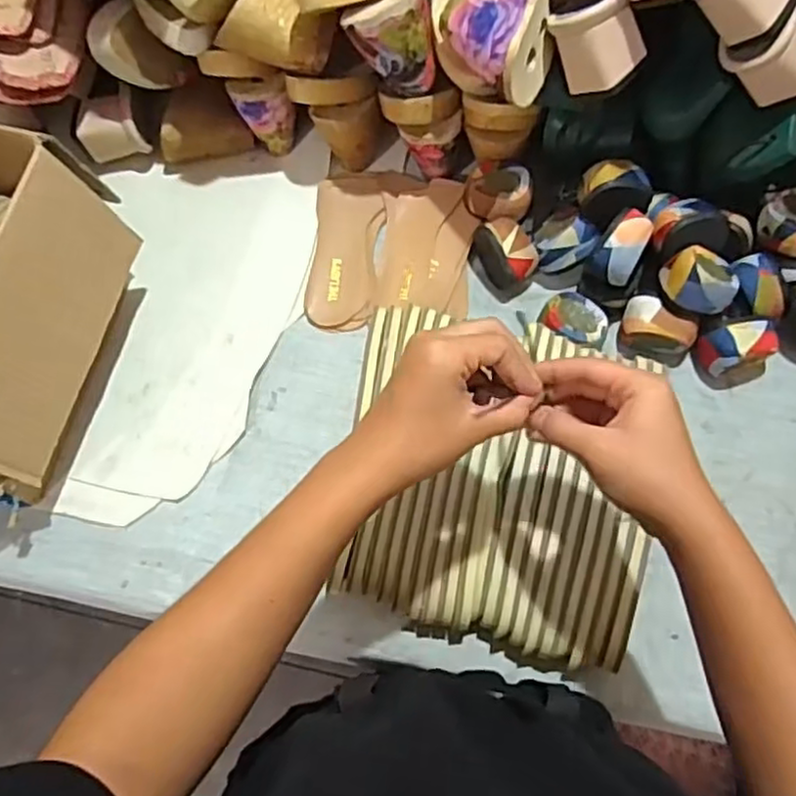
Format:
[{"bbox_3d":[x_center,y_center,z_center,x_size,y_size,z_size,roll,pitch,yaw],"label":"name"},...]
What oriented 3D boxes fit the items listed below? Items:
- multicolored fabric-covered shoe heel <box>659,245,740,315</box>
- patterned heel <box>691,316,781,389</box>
[{"bbox_3d":[0.256,-0.102,0.588,0.061,0.029,0.051,12,68,7],"label":"multicolored fabric-covered shoe heel"},{"bbox_3d":[0.301,-0.043,0.611,0.067,0.052,0.046,-13,68,-3],"label":"patterned heel"}]

